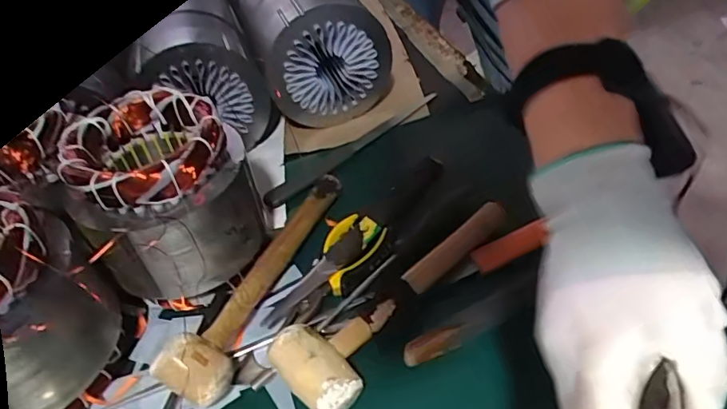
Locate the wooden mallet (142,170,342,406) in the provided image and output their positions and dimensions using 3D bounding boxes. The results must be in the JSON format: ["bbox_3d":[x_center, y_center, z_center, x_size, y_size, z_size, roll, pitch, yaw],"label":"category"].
[{"bbox_3d":[-0.086,0.060,0.486,0.051,0.056,0.260,14,48,20],"label":"wooden mallet"}]

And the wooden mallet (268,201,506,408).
[{"bbox_3d":[0.032,0.065,0.456,0.068,0.036,0.254,28,54,30],"label":"wooden mallet"}]

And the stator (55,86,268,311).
[{"bbox_3d":[-0.168,0.004,0.475,0.138,0.165,0.133,-21,46,-14],"label":"stator"}]

